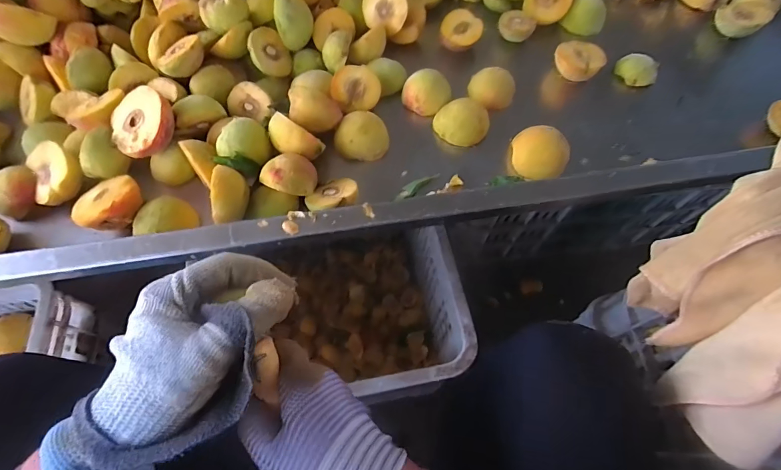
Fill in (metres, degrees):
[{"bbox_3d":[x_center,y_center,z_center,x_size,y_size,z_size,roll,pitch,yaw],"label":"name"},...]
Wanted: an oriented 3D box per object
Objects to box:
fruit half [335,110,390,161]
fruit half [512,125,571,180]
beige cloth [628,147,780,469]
[{"bbox_3d":[-0.034,-0.117,0.478,0.062,0.035,0.051,4,65,1],"label":"fruit half"},{"bbox_3d":[0.172,-0.092,0.467,0.060,0.042,0.054,13,65,6],"label":"fruit half"},{"bbox_3d":[0.278,0.031,0.307,0.111,0.156,0.249,31,68,13],"label":"beige cloth"}]

